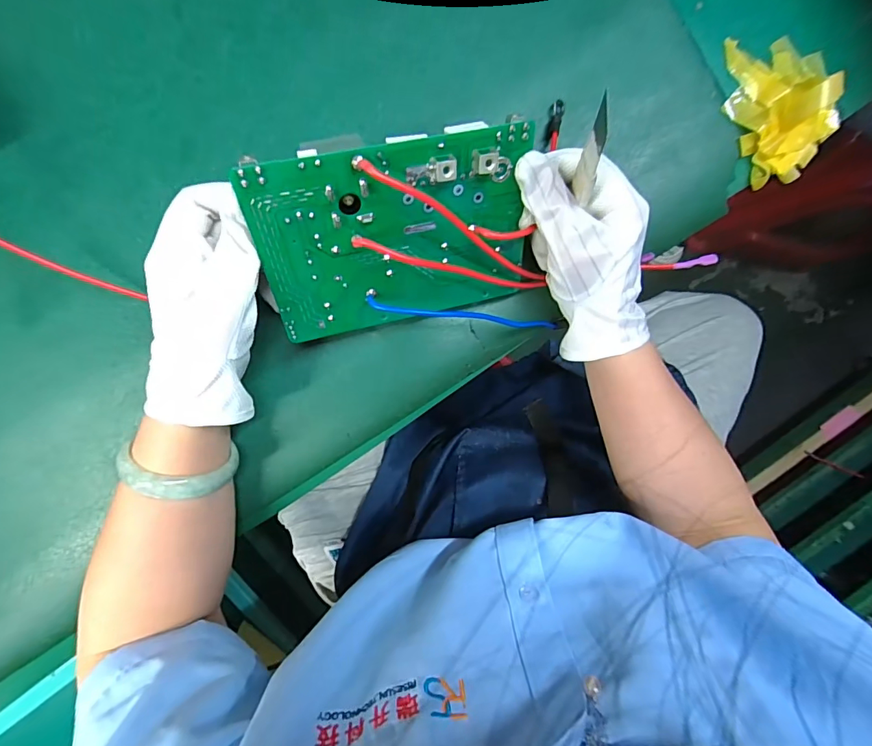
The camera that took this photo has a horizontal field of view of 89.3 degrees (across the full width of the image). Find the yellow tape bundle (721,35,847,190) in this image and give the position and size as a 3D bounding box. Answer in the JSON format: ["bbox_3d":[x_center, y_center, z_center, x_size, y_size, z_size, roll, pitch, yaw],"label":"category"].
[{"bbox_3d":[0.260,-0.201,0.317,0.081,0.038,0.109,-26,97,-1],"label":"yellow tape bundle"}]

